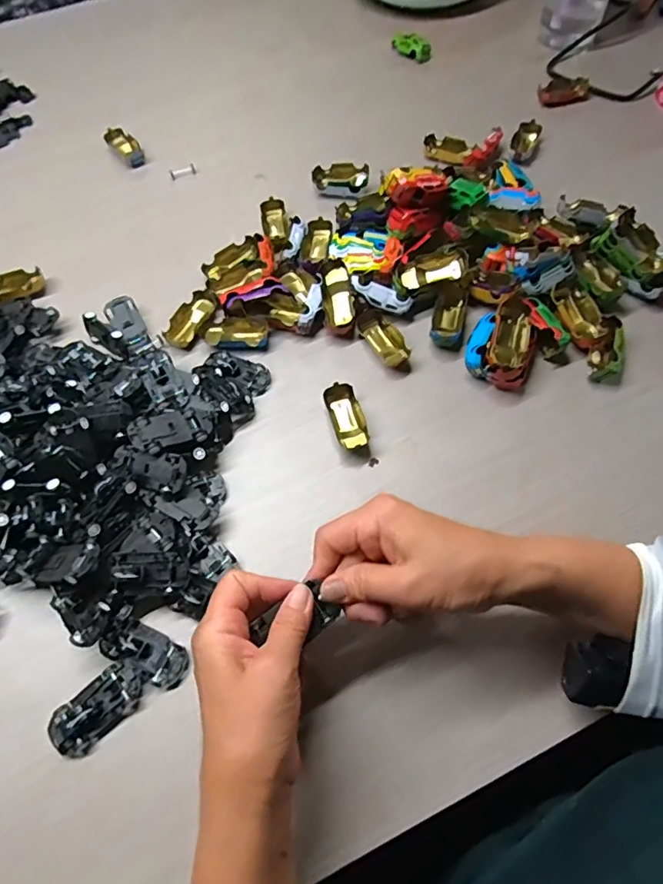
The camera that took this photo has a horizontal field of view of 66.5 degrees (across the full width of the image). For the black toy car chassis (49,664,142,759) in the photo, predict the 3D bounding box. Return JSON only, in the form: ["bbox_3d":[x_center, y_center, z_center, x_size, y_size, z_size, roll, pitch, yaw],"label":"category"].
[{"bbox_3d":[-0.160,0.180,0.341,0.063,0.013,0.033,-38,67,-16],"label":"black toy car chassis"}]

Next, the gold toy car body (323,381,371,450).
[{"bbox_3d":[0.015,-0.020,0.440,0.027,0.019,0.064,-18,63,-6],"label":"gold toy car body"}]

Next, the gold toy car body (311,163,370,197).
[{"bbox_3d":[0.011,-0.300,0.581,0.065,0.019,0.033,1,62,4],"label":"gold toy car body"}]

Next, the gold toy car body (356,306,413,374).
[{"bbox_3d":[0.054,-0.098,0.481,0.029,0.018,0.066,-32,65,-13],"label":"gold toy car body"}]

